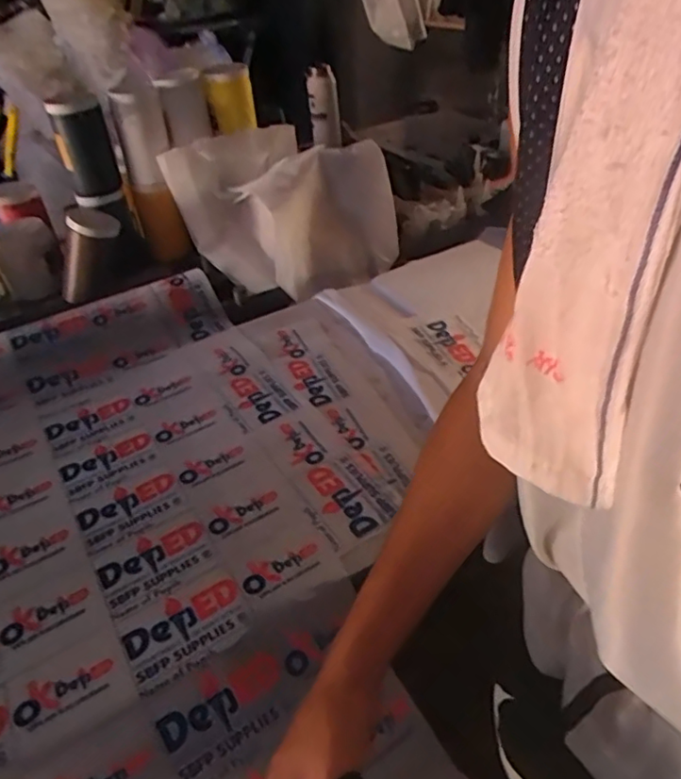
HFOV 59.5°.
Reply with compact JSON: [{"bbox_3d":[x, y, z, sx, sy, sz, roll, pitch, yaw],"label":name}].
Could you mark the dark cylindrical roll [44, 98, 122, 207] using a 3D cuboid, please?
[{"bbox_3d":[-0.489,-0.456,1.146,0.091,0.190,0.073,-16,41,-13],"label":"dark cylindrical roll"}]

